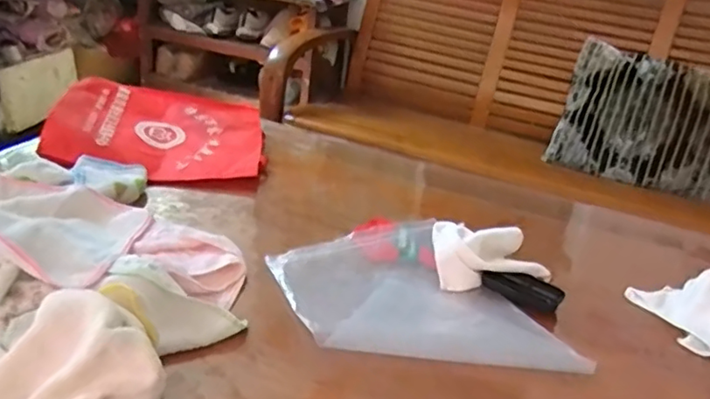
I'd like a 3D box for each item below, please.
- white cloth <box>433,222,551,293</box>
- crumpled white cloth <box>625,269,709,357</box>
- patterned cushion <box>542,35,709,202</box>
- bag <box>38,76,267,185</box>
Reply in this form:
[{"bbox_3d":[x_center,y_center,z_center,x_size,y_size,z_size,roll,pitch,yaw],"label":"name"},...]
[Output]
[{"bbox_3d":[0.198,0.081,0.871,0.161,0.060,0.113,6,27,-2],"label":"white cloth"},{"bbox_3d":[0.450,0.137,0.820,0.111,0.056,0.132,-18,37,-40],"label":"crumpled white cloth"},{"bbox_3d":[0.898,-0.202,1.668,0.608,0.372,0.077,20,1,23],"label":"patterned cushion"},{"bbox_3d":[-0.365,-0.142,1.134,0.373,0.093,0.318,-1,28,-16],"label":"bag"}]

